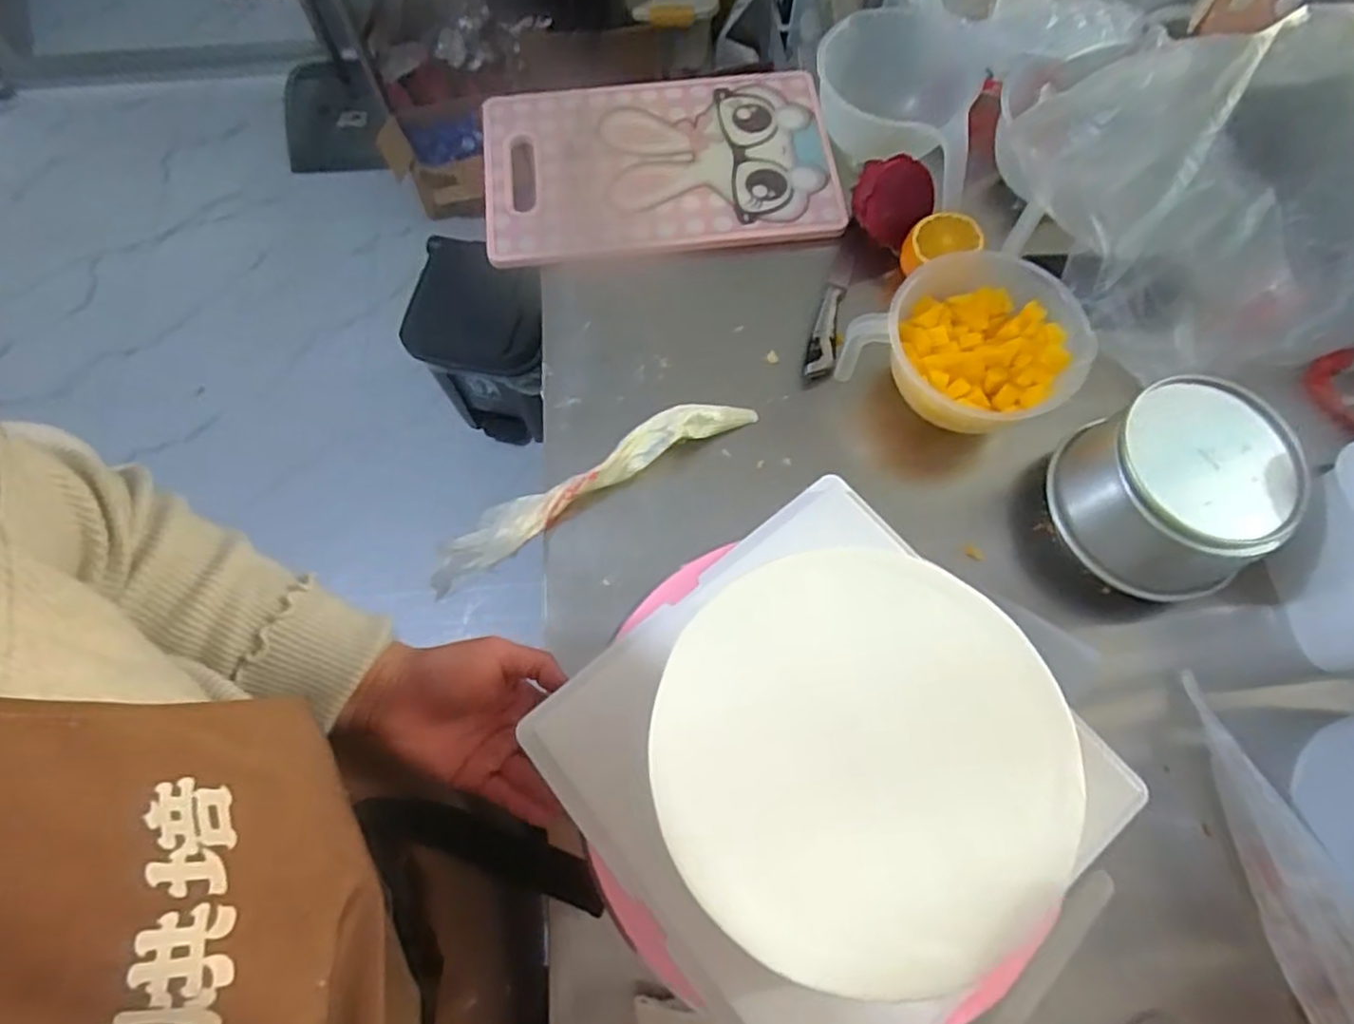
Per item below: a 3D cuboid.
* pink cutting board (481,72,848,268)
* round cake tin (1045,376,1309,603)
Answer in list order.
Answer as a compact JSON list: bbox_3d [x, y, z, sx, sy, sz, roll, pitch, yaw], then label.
[{"bbox_3d":[-0.022,-0.364,0.743,0.354,0.022,0.229,-8,69,-3],"label":"pink cutting board"},{"bbox_3d":[0.383,-0.020,0.550,0.141,0.086,0.146,0,69,0],"label":"round cake tin"}]

